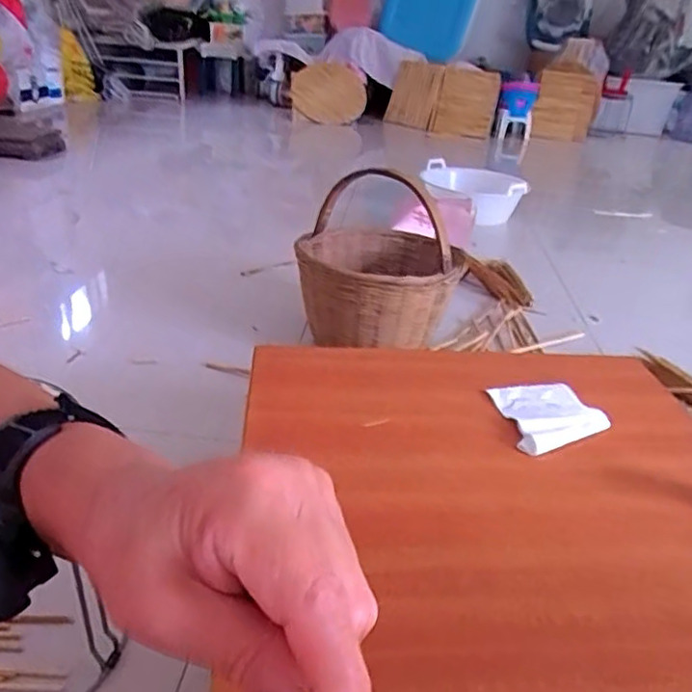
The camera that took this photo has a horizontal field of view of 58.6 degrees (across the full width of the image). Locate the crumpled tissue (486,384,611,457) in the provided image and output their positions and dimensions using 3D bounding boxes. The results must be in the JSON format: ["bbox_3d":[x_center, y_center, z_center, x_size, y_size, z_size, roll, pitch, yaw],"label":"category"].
[{"bbox_3d":[0.311,0.103,0.967,0.162,0.020,0.163,-6,30,-20],"label":"crumpled tissue"}]

